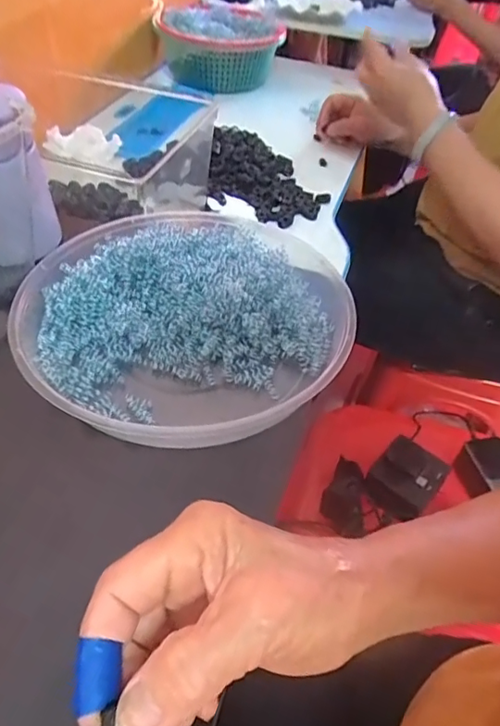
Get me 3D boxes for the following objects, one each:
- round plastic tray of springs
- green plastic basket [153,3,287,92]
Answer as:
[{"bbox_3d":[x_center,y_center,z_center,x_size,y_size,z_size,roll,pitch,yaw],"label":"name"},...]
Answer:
[{"bbox_3d":[-0.047,-0.036,0.401,0.228,0.039,0.217,3,47,-3],"label":"round plastic tray of springs"},{"bbox_3d":[-0.058,-0.617,1.038,0.229,0.105,0.229,-1,47,-7],"label":"green plastic basket"}]

